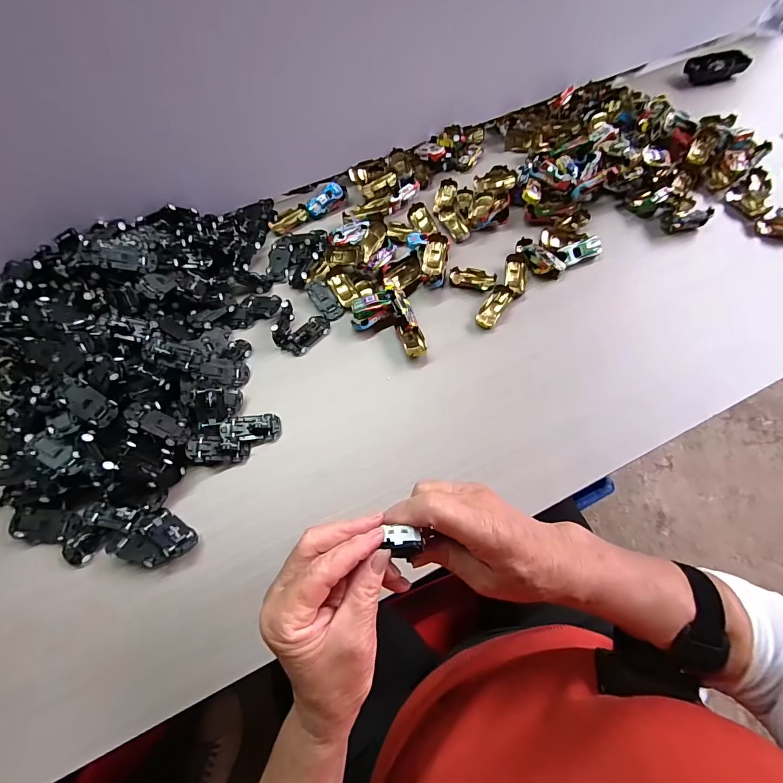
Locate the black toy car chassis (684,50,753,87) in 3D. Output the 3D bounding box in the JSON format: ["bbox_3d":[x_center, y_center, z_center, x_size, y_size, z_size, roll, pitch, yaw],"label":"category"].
[{"bbox_3d":[0.604,-0.596,0.711,0.098,0.035,0.059,-15,64,-5],"label":"black toy car chassis"}]

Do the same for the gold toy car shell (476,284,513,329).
[{"bbox_3d":[0.135,-0.112,0.507,0.026,0.017,0.066,29,69,15],"label":"gold toy car shell"}]

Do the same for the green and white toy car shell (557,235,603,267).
[{"bbox_3d":[0.265,-0.197,0.540,0.064,0.023,0.026,-20,65,-7],"label":"green and white toy car shell"}]

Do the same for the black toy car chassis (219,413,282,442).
[{"bbox_3d":[-0.162,0.041,0.444,0.065,0.011,0.032,1,67,-14],"label":"black toy car chassis"}]

